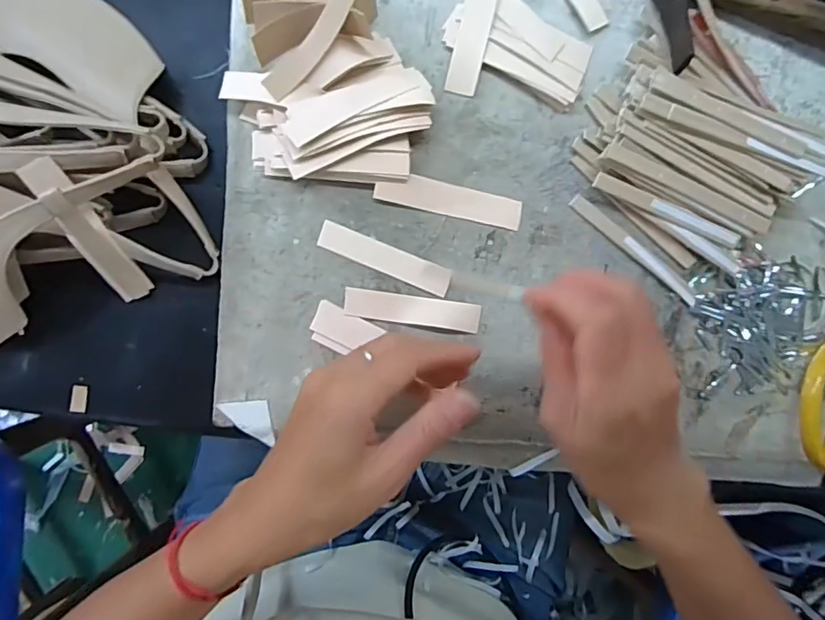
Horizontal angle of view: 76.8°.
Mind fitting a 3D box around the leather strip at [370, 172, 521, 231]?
[{"bbox_3d":[0.024,-0.068,0.323,0.091,0.005,0.019,12,88,-5],"label":"leather strip"}]

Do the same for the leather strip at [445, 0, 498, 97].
[{"bbox_3d":[0.040,-0.178,0.325,0.020,0.004,0.084,14,88,-5],"label":"leather strip"}]

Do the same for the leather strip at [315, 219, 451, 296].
[{"bbox_3d":[-0.016,-0.032,0.320,0.083,0.004,0.017,22,87,-4],"label":"leather strip"}]

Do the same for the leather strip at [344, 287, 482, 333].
[{"bbox_3d":[0.000,0.000,0.321,0.083,0.004,0.017,8,88,-5],"label":"leather strip"}]

